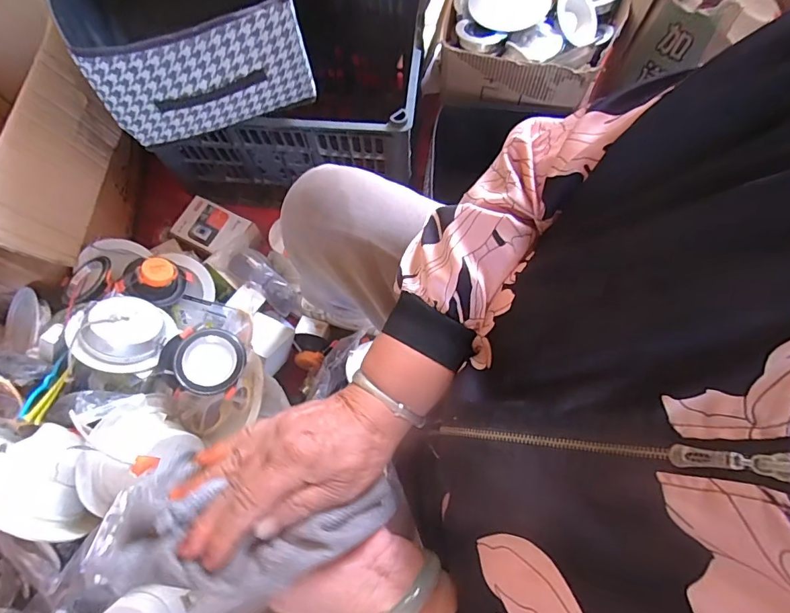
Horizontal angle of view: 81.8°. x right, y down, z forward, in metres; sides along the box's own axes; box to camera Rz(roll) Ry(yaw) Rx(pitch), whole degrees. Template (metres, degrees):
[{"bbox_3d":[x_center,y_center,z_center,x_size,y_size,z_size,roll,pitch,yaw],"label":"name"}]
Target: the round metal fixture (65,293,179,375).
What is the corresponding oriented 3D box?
[{"bbox_3d":[-0.405,0.040,0.676,0.127,0.048,0.127,34,42,-5],"label":"round metal fixture"}]

